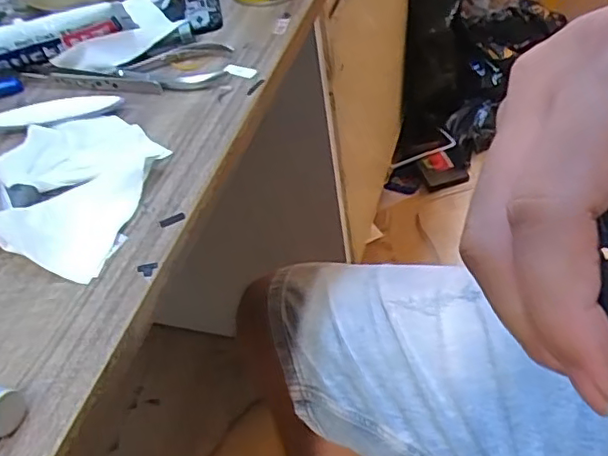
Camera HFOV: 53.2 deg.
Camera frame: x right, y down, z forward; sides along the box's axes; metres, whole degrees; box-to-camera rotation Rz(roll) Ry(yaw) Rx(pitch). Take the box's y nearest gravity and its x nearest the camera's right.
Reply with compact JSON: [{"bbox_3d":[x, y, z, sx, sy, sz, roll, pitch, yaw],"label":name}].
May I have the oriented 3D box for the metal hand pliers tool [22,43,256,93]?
[{"bbox_3d":[-0.116,-0.106,0.416,0.160,0.010,0.050,-3,45,4],"label":"metal hand pliers tool"}]

